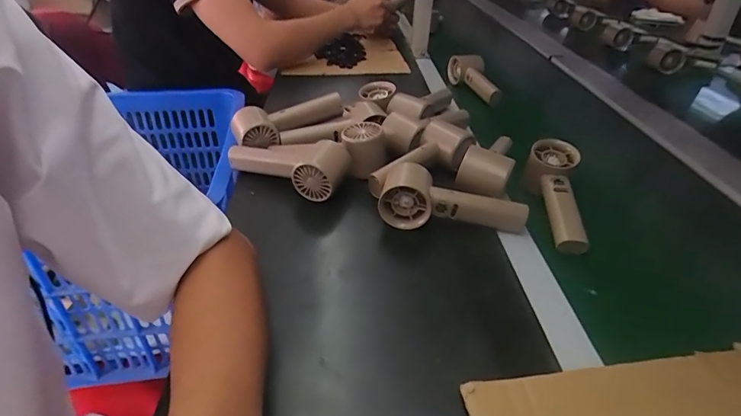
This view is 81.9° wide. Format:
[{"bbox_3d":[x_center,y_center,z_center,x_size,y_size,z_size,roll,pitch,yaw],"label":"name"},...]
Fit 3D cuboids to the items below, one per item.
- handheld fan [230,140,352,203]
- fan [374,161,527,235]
[{"bbox_3d":[-0.104,-0.058,0.544,0.154,0.042,0.073,15,37,20],"label":"handheld fan"},{"bbox_3d":[0.088,-0.002,0.469,0.157,0.054,0.060,13,37,18],"label":"fan"}]

